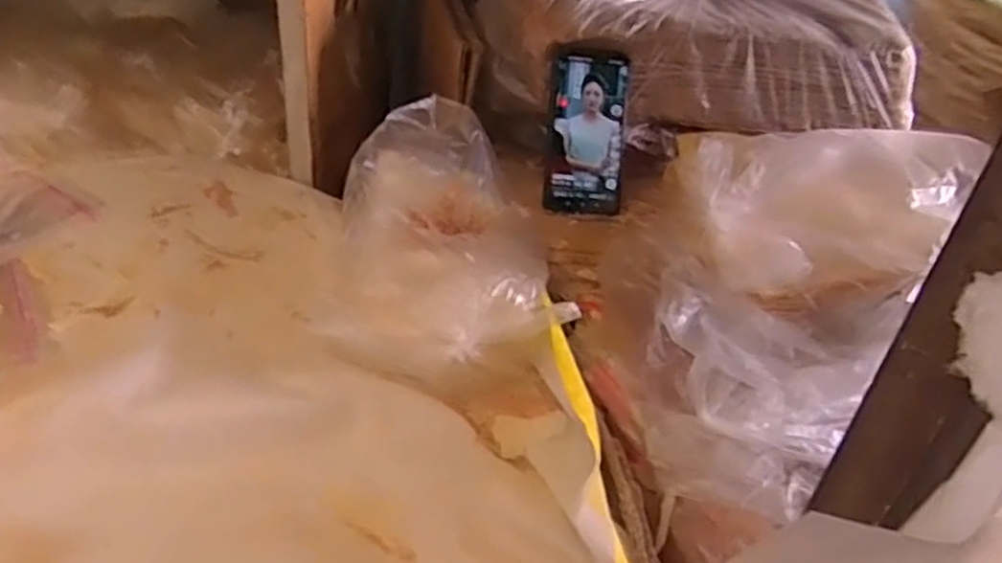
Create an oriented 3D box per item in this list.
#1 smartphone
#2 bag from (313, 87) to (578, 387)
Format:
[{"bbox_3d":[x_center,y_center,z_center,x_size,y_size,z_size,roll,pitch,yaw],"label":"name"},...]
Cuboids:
[{"bbox_3d":[0.085,-0.144,0.734,0.075,0.153,0.011,2,6,-12],"label":"smartphone"},{"bbox_3d":[-0.055,-0.042,0.628,0.171,0.068,0.309,-5,40,-6],"label":"bag"}]

